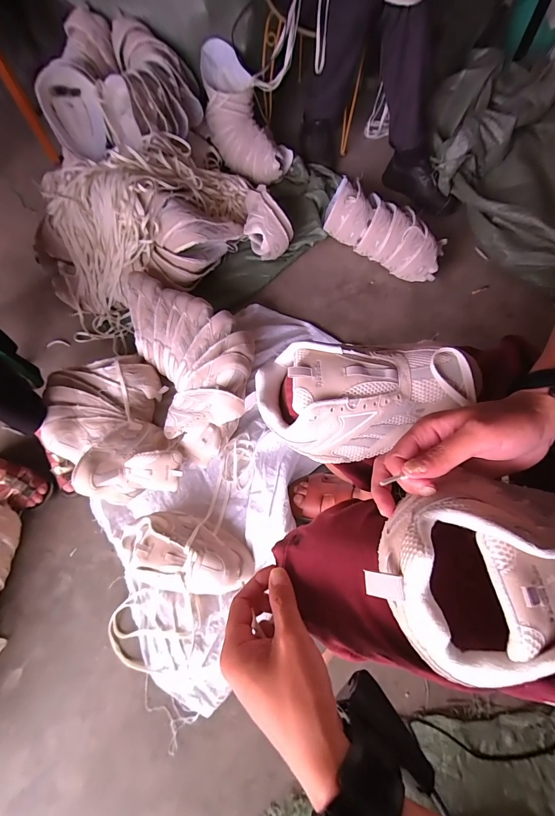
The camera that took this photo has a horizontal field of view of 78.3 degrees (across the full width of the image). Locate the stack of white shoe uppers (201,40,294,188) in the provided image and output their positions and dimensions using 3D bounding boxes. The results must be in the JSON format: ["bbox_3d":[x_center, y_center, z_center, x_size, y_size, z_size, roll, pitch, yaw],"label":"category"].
[{"bbox_3d":[-0.133,-1.069,1.254,0.235,0.116,0.510,-24,94,-9],"label":"stack of white shoe uppers"}]

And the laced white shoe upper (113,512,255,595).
[{"bbox_3d":[-0.189,0.301,0.705,0.262,0.110,0.144,11,67,6],"label":"laced white shoe upper"}]

